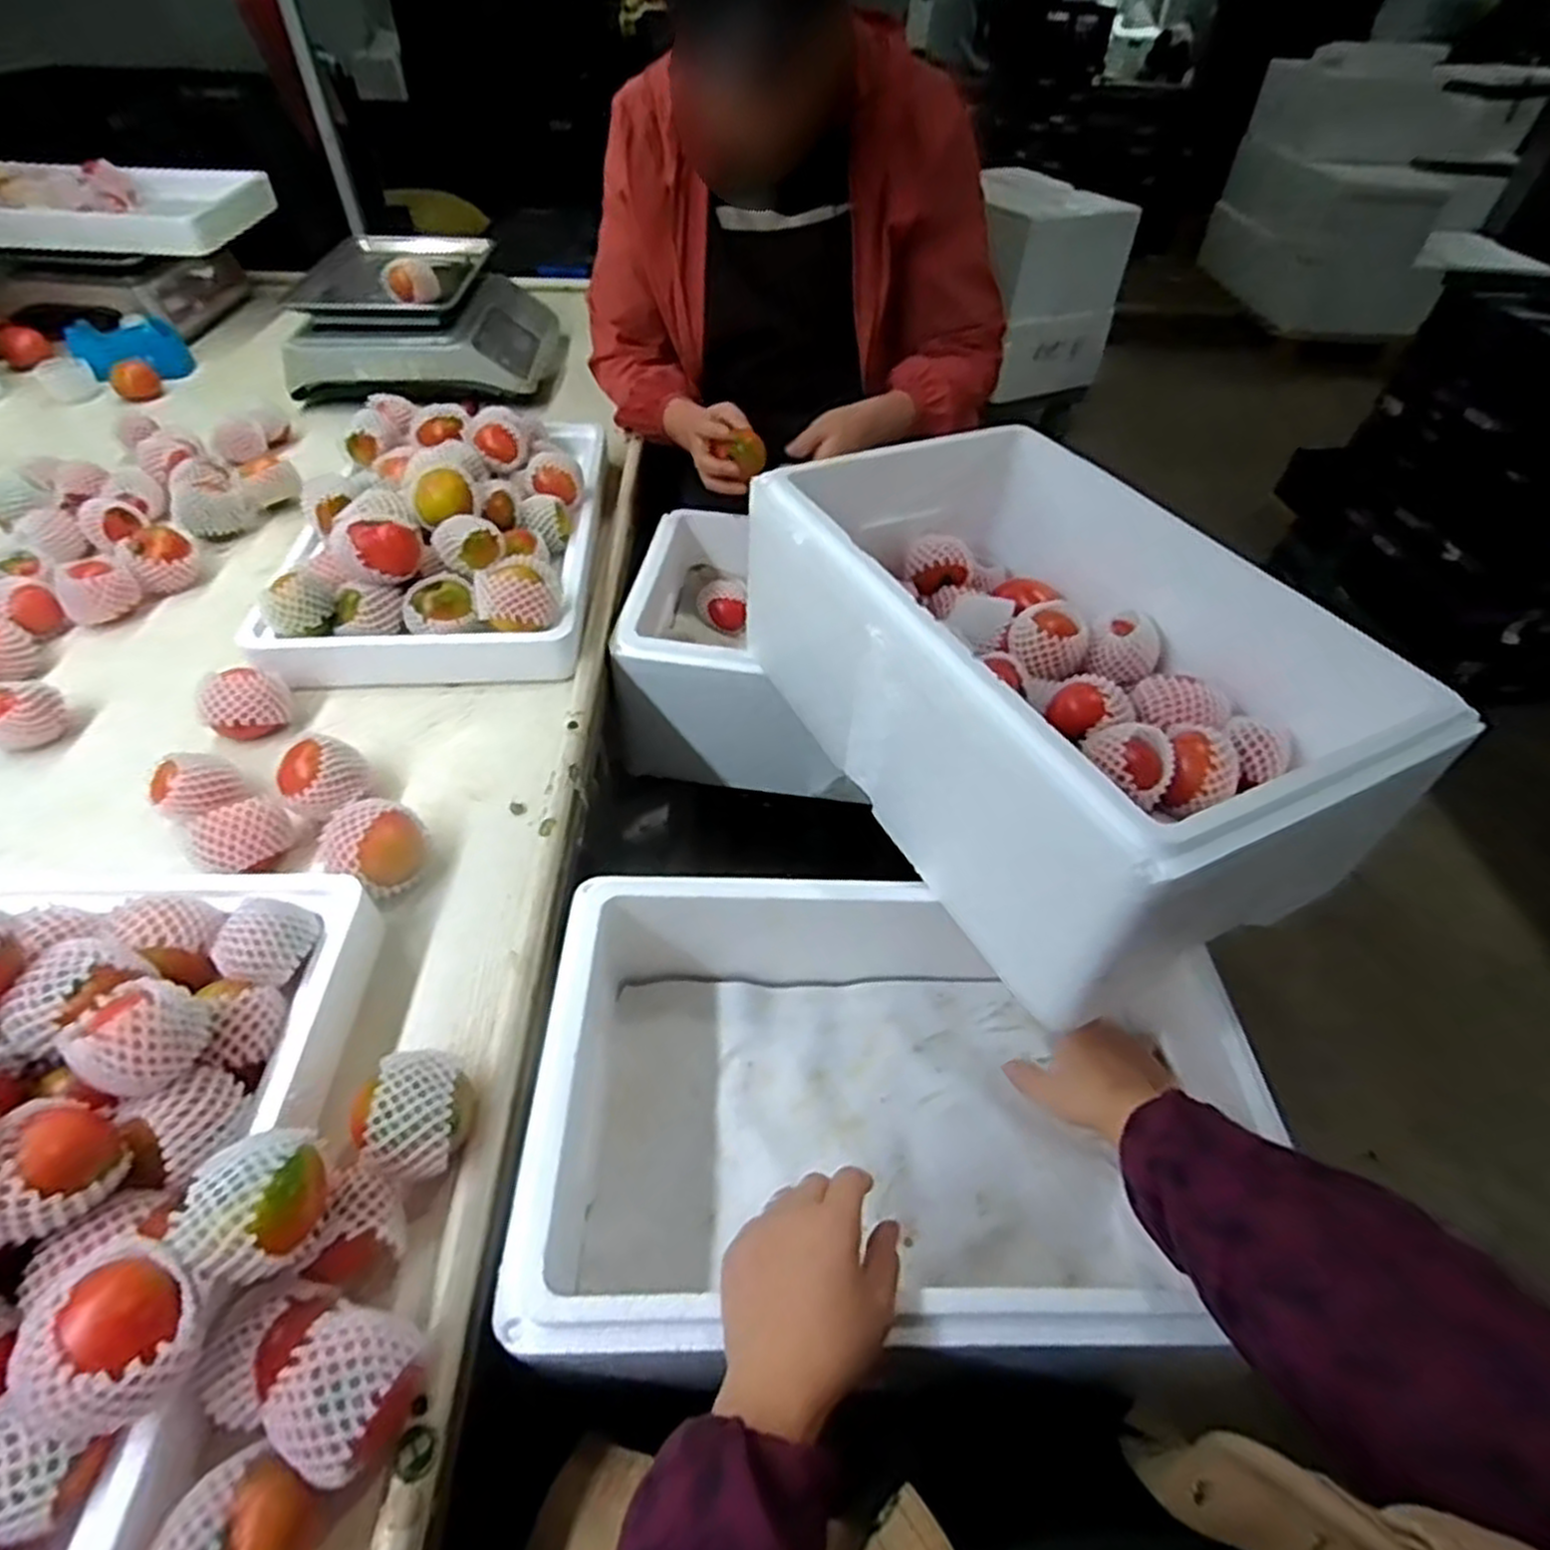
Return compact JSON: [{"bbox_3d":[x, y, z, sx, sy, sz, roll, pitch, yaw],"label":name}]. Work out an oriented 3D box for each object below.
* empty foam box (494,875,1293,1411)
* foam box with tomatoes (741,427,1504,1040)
[{"bbox_3d":[0.066,0.231,0.564,0.436,0.138,0.295,1,47,-2],"label":"empty foam box"},{"bbox_3d":[0.200,-0.084,0.624,0.279,0.171,0.452,-19,50,-19],"label":"foam box with tomatoes"}]

